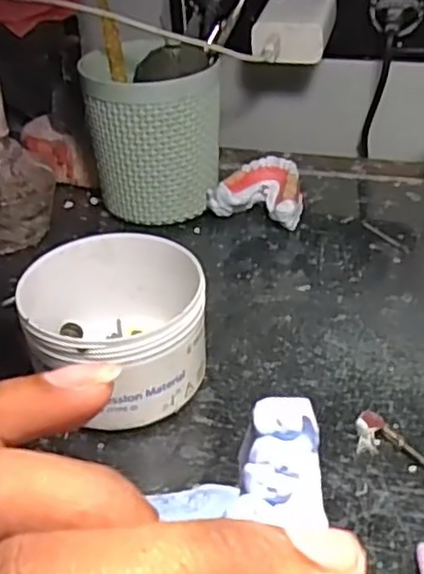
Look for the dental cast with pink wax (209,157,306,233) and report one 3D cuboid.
[{"bbox_3d":[0.038,-0.067,0.515,0.063,0.034,0.054,14,38,22],"label":"dental cast with pink wax"}]

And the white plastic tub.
[{"bbox_3d":[-0.051,0.020,0.373,0.092,0.062,0.104,-10,36,-11],"label":"white plastic tub"}]

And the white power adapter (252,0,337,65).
[{"bbox_3d":[0.063,-0.197,0.531,0.056,0.035,0.080,5,36,10],"label":"white power adapter"}]

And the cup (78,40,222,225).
[{"bbox_3d":[-0.040,-0.107,0.509,0.088,0.111,0.086,-2,35,1],"label":"cup"}]

